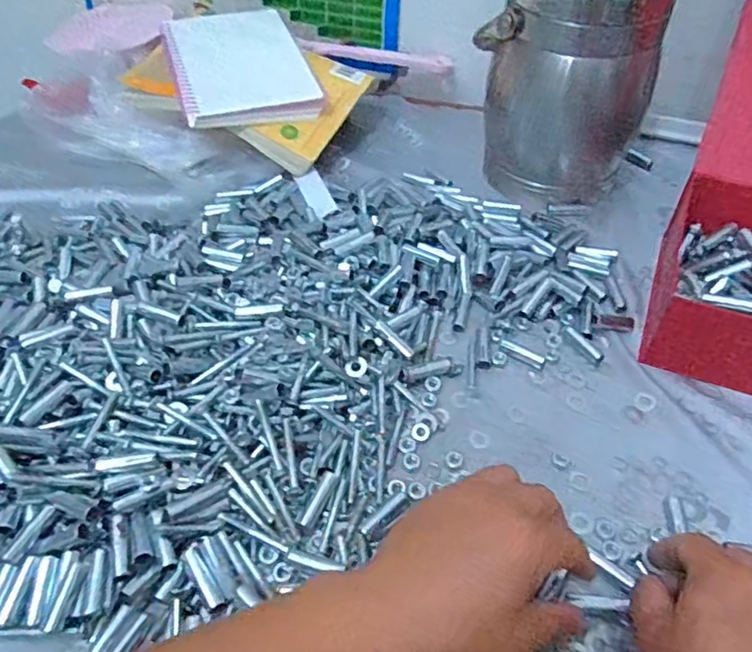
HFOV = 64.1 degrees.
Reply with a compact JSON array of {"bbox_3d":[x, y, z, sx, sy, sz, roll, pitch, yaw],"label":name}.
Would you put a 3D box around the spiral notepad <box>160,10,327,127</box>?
[{"bbox_3d":[-0.160,-0.303,0.693,0.146,0.020,0.201,-16,59,-12],"label":"spiral notepad"}]

